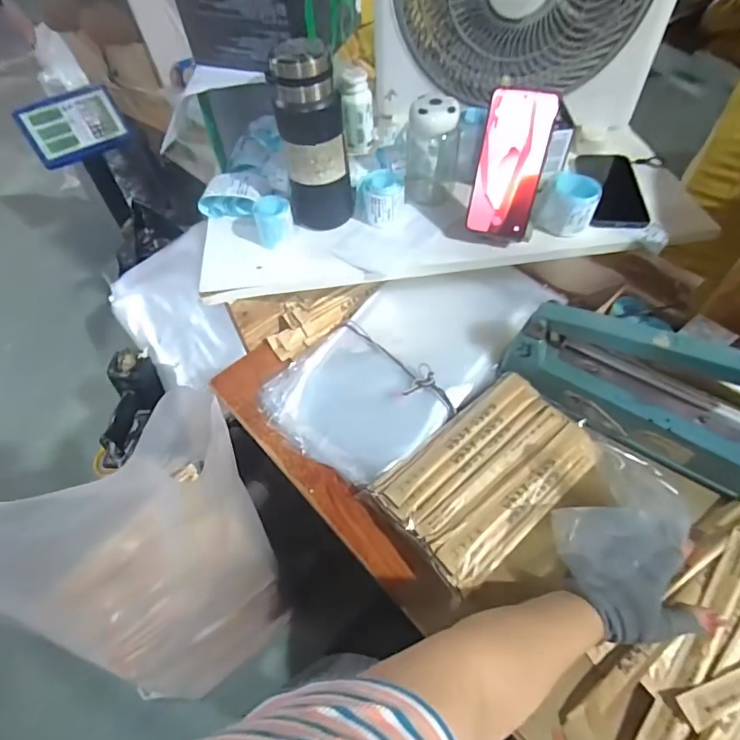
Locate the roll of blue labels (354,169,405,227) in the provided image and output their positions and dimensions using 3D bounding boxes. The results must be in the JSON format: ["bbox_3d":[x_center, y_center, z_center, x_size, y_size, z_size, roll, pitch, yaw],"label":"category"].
[{"bbox_3d":[0.018,-0.238,0.647,0.062,0.051,0.059,-1,55,2],"label":"roll of blue labels"}]

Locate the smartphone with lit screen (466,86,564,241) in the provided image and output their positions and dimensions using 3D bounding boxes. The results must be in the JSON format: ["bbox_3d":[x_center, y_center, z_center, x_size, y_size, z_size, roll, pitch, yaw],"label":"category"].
[{"bbox_3d":[0.169,-0.246,0.565,0.078,0.163,0.009,14,28,13],"label":"smartphone with lit screen"}]

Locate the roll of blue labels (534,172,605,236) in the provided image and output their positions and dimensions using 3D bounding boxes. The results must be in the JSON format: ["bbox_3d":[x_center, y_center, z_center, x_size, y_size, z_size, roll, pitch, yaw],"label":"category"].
[{"bbox_3d":[0.261,-0.220,0.620,0.075,0.048,0.070,18,58,15],"label":"roll of blue labels"}]

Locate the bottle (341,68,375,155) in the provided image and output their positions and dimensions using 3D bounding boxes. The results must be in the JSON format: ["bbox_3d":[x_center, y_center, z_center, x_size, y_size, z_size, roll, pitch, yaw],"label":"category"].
[{"bbox_3d":[-0.019,-0.399,0.720,0.048,0.104,0.046,-1,55,2],"label":"bottle"}]

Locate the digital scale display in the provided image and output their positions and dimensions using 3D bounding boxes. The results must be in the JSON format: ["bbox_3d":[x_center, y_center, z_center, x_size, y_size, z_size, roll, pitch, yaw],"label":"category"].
[{"bbox_3d":[-0.780,-0.649,1.234,0.242,0.150,0.042,-37,24,-28],"label":"digital scale display"}]

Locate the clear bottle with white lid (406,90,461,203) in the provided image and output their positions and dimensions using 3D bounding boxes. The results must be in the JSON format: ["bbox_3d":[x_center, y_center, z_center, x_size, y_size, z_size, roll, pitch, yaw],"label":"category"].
[{"bbox_3d":[0.085,-0.310,0.648,0.073,0.138,0.081,3,55,5],"label":"clear bottle with white lid"}]

